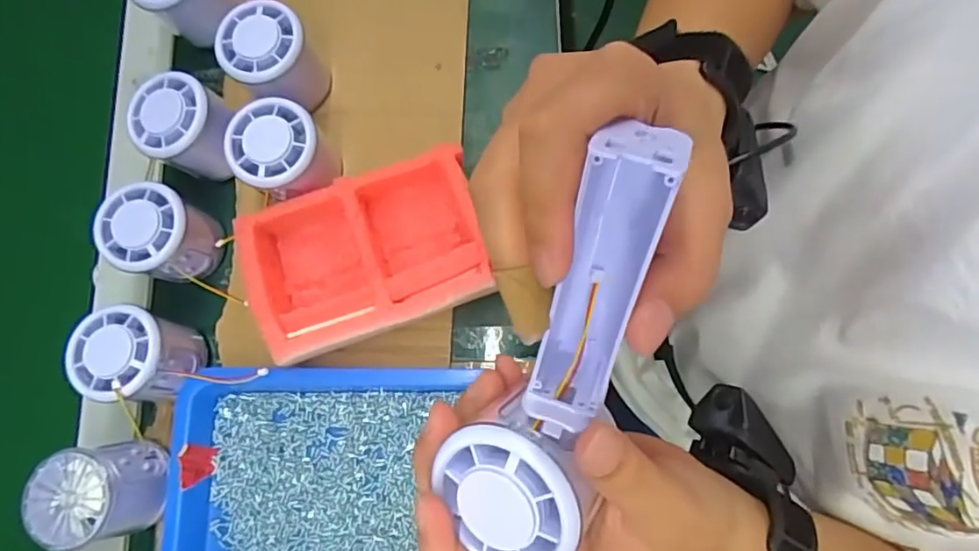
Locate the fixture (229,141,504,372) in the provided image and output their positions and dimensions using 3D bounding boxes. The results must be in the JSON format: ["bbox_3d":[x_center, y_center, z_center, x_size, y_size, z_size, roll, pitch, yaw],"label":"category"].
[{"bbox_3d":[-0.077,-0.011,0.367,0.143,0.046,0.096,-20,78,-1],"label":"fixture"}]

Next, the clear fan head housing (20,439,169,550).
[{"bbox_3d":[-0.237,0.132,0.352,0.060,0.051,0.056,-7,79,2],"label":"clear fan head housing"}]

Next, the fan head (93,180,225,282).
[{"bbox_3d":[-0.214,-0.026,0.376,0.060,0.049,0.057,25,82,7],"label":"fan head"}]

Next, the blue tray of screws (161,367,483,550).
[{"bbox_3d":[-0.094,0.144,0.356,0.212,0.032,0.168,0,79,4],"label":"blue tray of screws"}]

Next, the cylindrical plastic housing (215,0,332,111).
[{"bbox_3d":[-0.146,-0.145,0.390,0.057,0.055,0.056,-1,79,3],"label":"cylindrical plastic housing"}]

